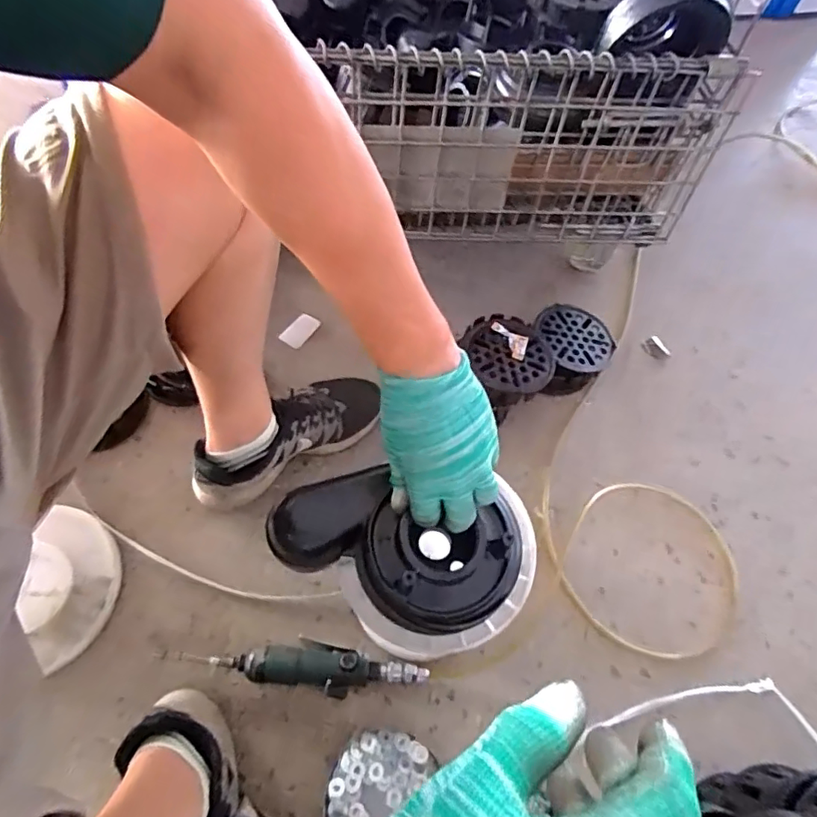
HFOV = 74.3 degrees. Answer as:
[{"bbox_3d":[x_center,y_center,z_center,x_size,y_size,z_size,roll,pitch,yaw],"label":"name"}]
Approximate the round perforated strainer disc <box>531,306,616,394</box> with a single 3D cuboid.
[{"bbox_3d":[0.267,-0.098,0.880,0.123,0.068,0.132,-7,62,-7],"label":"round perforated strainer disc"}]

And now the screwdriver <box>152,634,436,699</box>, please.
[{"bbox_3d":[-0.140,0.309,0.656,0.314,0.032,0.055,10,61,2],"label":"screwdriver"}]

